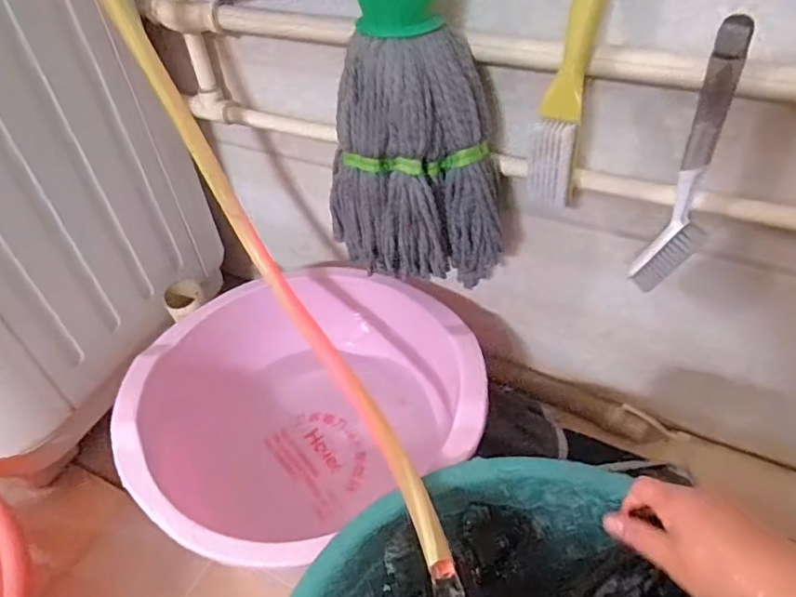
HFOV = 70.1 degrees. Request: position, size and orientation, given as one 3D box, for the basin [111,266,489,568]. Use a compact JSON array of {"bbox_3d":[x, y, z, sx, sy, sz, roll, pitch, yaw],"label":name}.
[{"bbox_3d":[-0.105,0.146,0.681,0.368,0.171,0.365,-2,46,3],"label":"basin"}]

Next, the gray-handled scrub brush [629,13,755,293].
[{"bbox_3d":[0.246,-0.103,0.472,0.048,0.233,0.038,16,49,19],"label":"gray-handled scrub brush"}]

